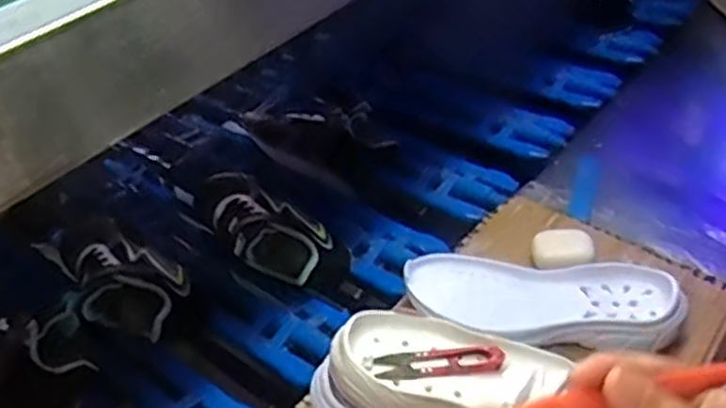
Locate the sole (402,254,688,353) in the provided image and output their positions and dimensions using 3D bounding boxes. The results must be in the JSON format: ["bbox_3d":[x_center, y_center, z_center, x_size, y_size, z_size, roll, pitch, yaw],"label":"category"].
[{"bbox_3d":[0.159,0.084,0.667,0.235,0.035,0.085,3,40,10],"label":"sole"}]

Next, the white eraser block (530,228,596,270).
[{"bbox_3d":[0.196,0.043,0.721,0.063,0.024,0.035,-11,40,-6],"label":"white eraser block"}]

